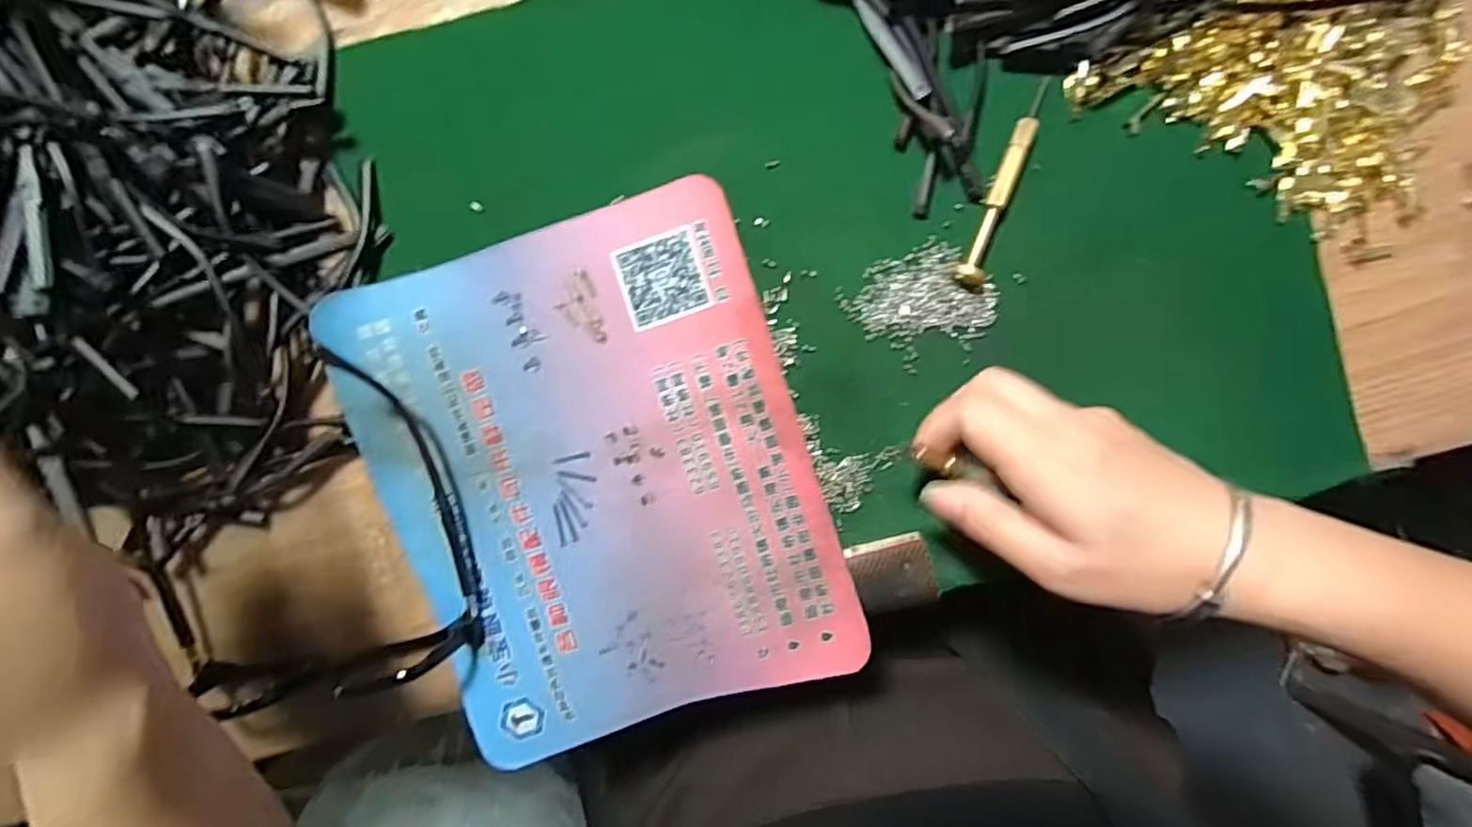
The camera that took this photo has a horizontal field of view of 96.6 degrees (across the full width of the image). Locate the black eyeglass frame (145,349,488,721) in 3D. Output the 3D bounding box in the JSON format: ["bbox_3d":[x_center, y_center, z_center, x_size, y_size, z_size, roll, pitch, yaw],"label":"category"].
[{"bbox_3d":[-0.202,0.063,0.301,0.146,0.034,0.140,-18,92,3],"label":"black eyeglass frame"}]

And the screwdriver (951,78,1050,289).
[{"bbox_3d":[0.118,-0.102,0.290,0.012,0.011,0.094,21,94,1],"label":"screwdriver"}]

